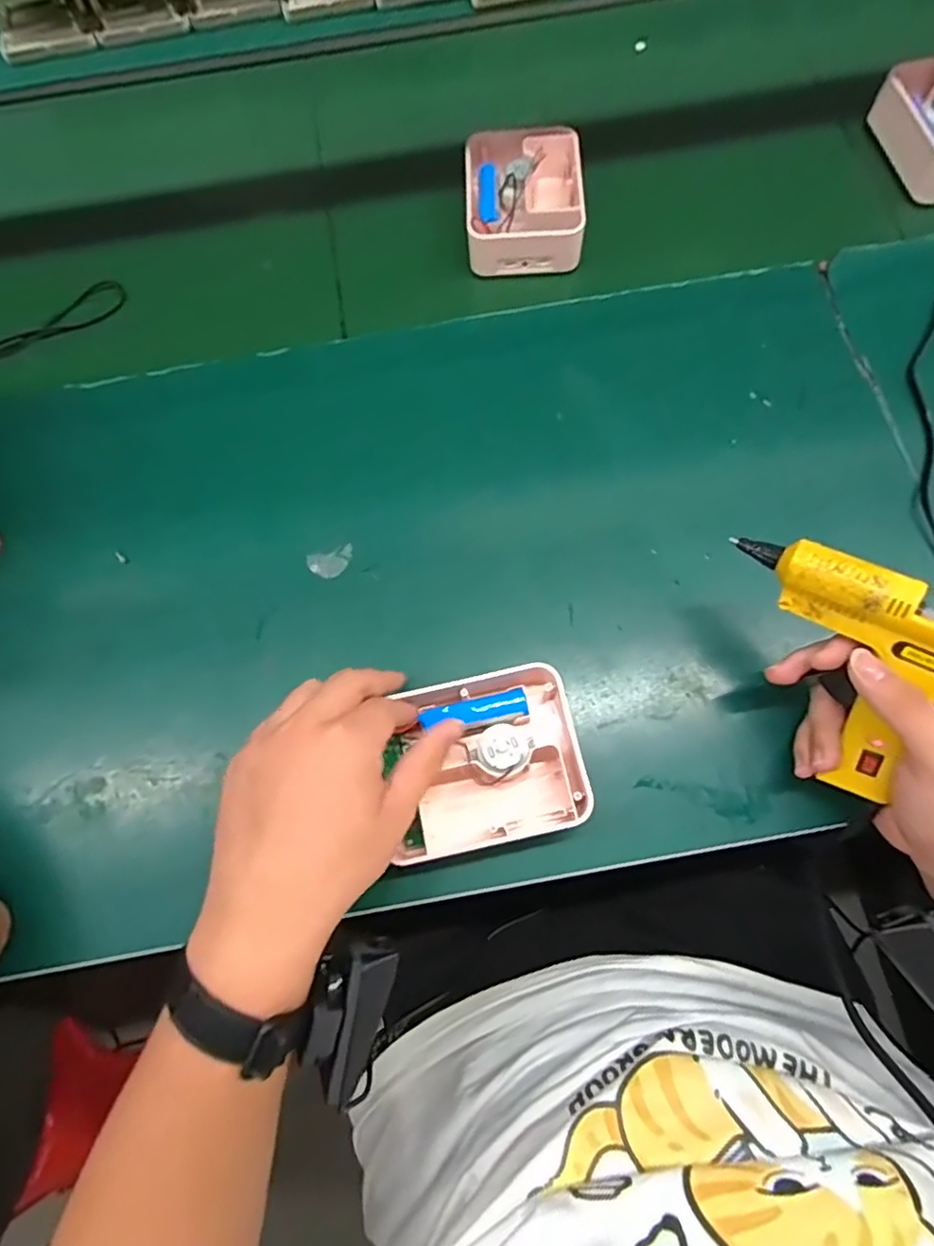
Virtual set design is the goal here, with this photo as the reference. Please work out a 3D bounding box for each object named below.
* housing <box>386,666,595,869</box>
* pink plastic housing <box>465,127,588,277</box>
[{"bbox_3d":[0.011,0.085,0.375,0.114,0.038,0.099,-14,73,-2],"label":"housing"},{"bbox_3d":[0.050,-0.374,0.534,0.100,0.037,0.128,-1,73,2],"label":"pink plastic housing"}]

